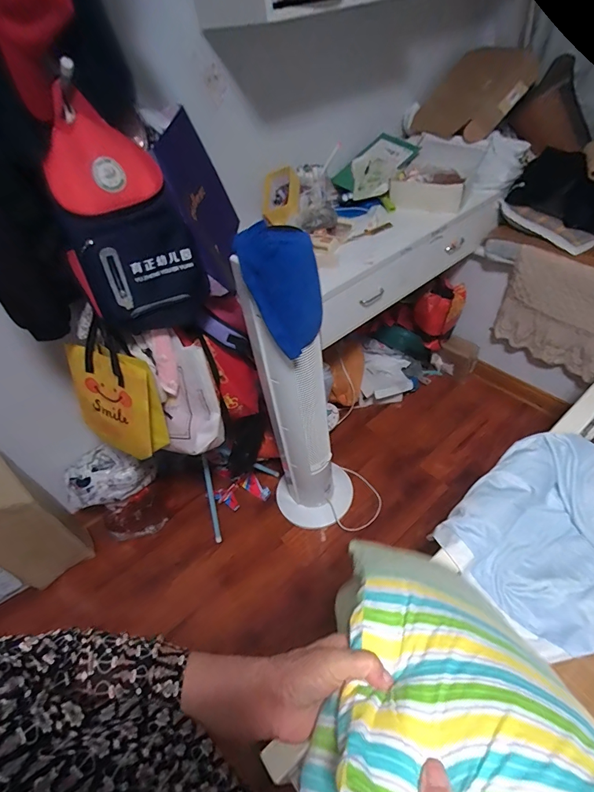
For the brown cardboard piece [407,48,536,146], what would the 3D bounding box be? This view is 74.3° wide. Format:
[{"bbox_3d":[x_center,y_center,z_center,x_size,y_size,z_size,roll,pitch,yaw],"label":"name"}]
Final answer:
[{"bbox_3d":[0.612,-1.040,1.353,0.265,0.048,0.385,43,98,16],"label":"brown cardboard piece"}]

